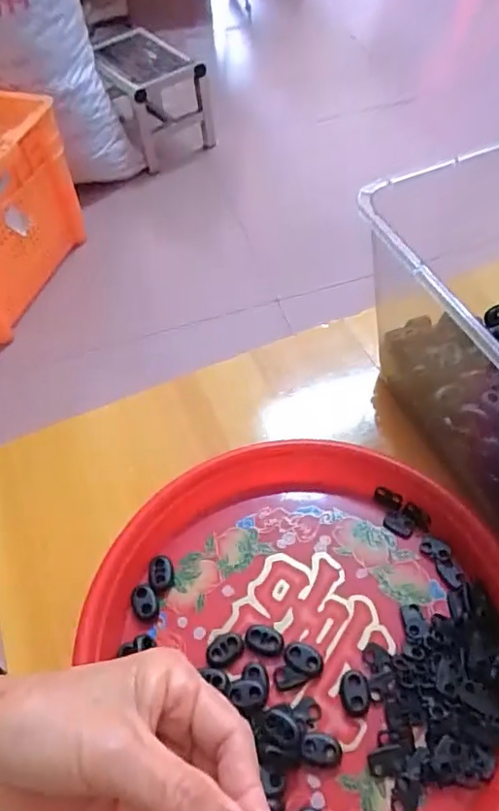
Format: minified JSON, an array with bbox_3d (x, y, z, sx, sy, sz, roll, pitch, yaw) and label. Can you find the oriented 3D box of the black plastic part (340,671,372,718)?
[{"bbox_3d":[0.055,0.151,0.305,0.014,0.005,0.021,-6,54,1],"label":"black plastic part"}]

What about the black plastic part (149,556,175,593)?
[{"bbox_3d":[-0.053,0.102,0.351,0.015,0.006,0.020,-7,54,1],"label":"black plastic part"}]

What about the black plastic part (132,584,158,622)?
[{"bbox_3d":[-0.061,0.116,0.341,0.014,0.007,0.020,-21,56,-10],"label":"black plastic part"}]

